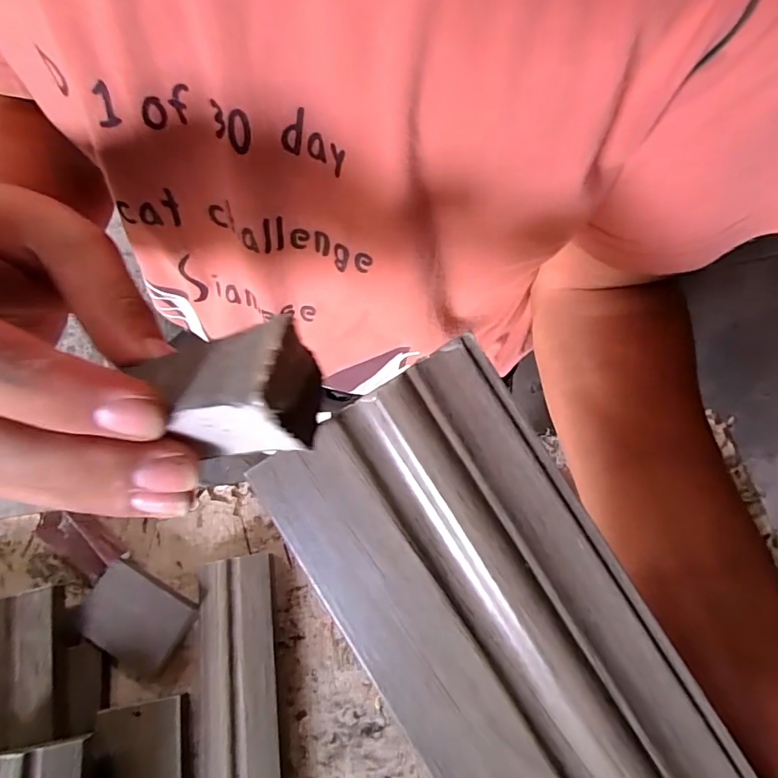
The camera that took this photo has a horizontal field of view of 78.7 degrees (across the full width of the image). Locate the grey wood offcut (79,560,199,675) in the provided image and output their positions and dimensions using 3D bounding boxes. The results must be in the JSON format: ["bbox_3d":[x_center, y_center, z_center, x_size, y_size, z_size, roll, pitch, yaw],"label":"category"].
[{"bbox_3d":[-0.252,0.229,0.470,0.101,0.025,0.076,26,70,10],"label":"grey wood offcut"}]

